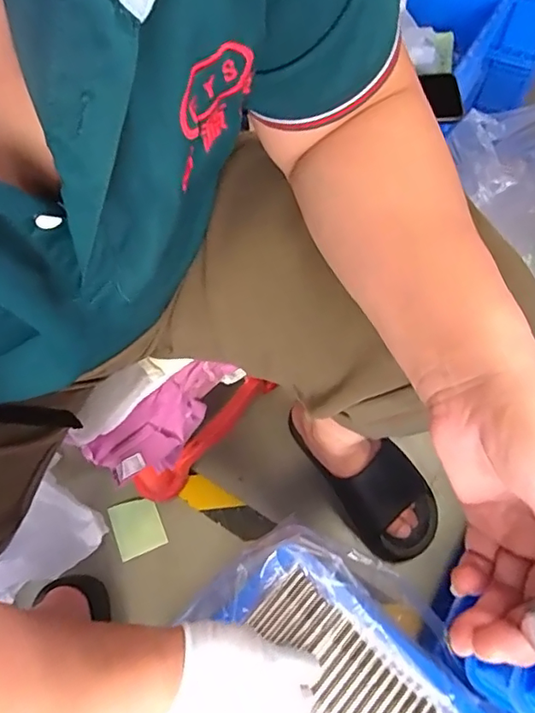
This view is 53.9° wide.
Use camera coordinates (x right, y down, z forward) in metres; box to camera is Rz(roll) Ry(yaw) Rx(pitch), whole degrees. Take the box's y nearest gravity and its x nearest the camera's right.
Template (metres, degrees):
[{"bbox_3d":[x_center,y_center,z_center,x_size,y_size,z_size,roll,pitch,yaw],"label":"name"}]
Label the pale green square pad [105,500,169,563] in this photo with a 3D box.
[{"bbox_3d":[-0.184,0.238,0.738,0.065,0.014,0.073,-23,69,-7],"label":"pale green square pad"}]

